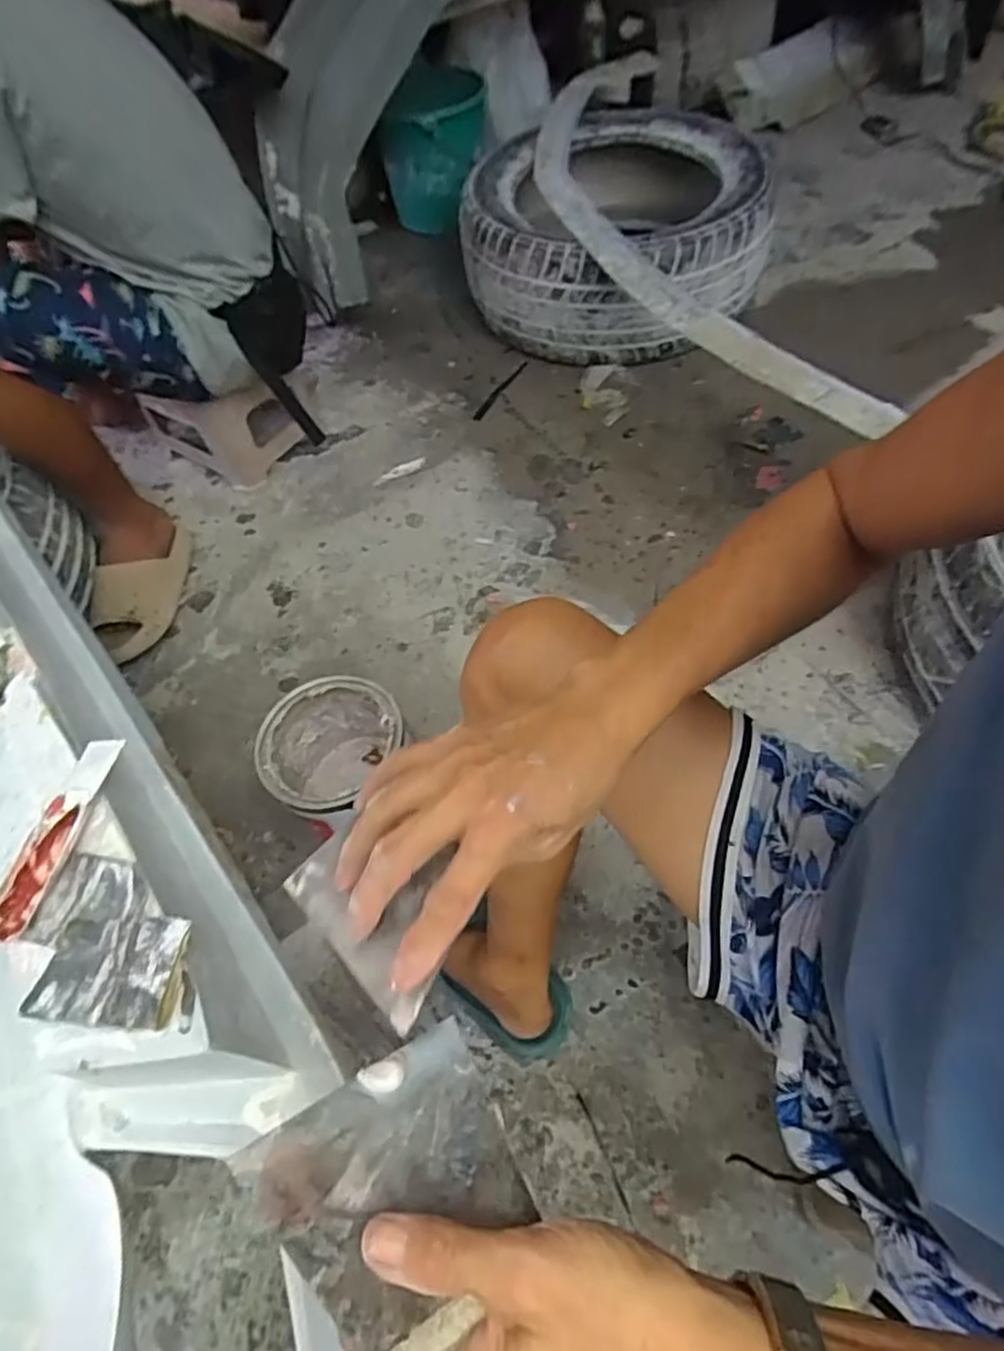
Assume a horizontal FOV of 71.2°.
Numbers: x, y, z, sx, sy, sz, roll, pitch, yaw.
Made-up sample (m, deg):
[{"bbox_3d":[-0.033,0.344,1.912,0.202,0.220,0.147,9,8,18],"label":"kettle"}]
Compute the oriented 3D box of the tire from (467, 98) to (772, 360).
[{"bbox_3d":[0.243,-0.894,1.452,0.571,0.253,0.595,-2,58,3],"label":"tire"}]

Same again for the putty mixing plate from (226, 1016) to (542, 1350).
[{"bbox_3d":[-0.038,0.202,0.281,0.100,0.009,0.095,-19,45,-39],"label":"putty mixing plate"}]

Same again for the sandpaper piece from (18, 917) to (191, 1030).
[{"bbox_3d":[-0.273,0.205,0.488,0.115,0.013,0.069,-6,54,20],"label":"sandpaper piece"}]

